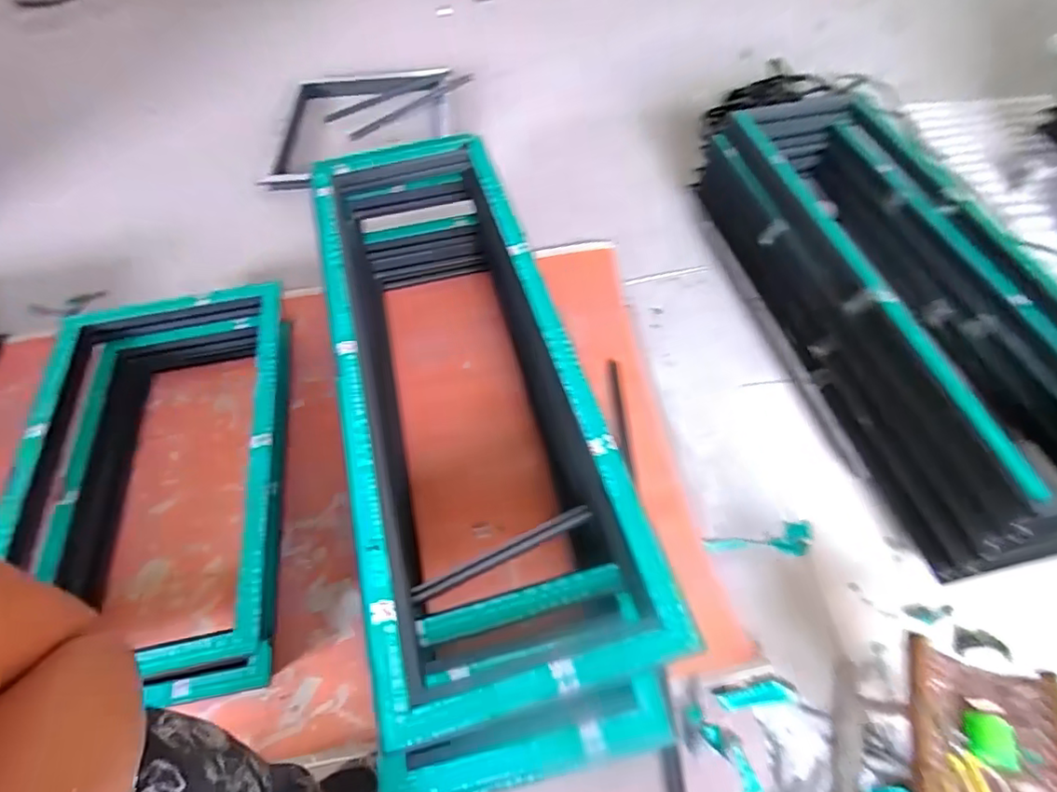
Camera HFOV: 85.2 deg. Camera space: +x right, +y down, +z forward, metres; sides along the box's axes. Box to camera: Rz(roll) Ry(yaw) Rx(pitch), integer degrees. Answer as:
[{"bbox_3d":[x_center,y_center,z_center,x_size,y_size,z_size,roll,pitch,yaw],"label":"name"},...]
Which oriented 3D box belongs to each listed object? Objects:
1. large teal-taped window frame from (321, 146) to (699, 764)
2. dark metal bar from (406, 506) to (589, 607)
[{"bbox_3d":[-0.167,-0.123,1.220,0.486,0.056,1.439,-14,56,-8],"label":"large teal-taped window frame"},{"bbox_3d":[-0.046,0.286,1.045,0.347,0.022,0.029,-22,57,-13],"label":"dark metal bar"}]

